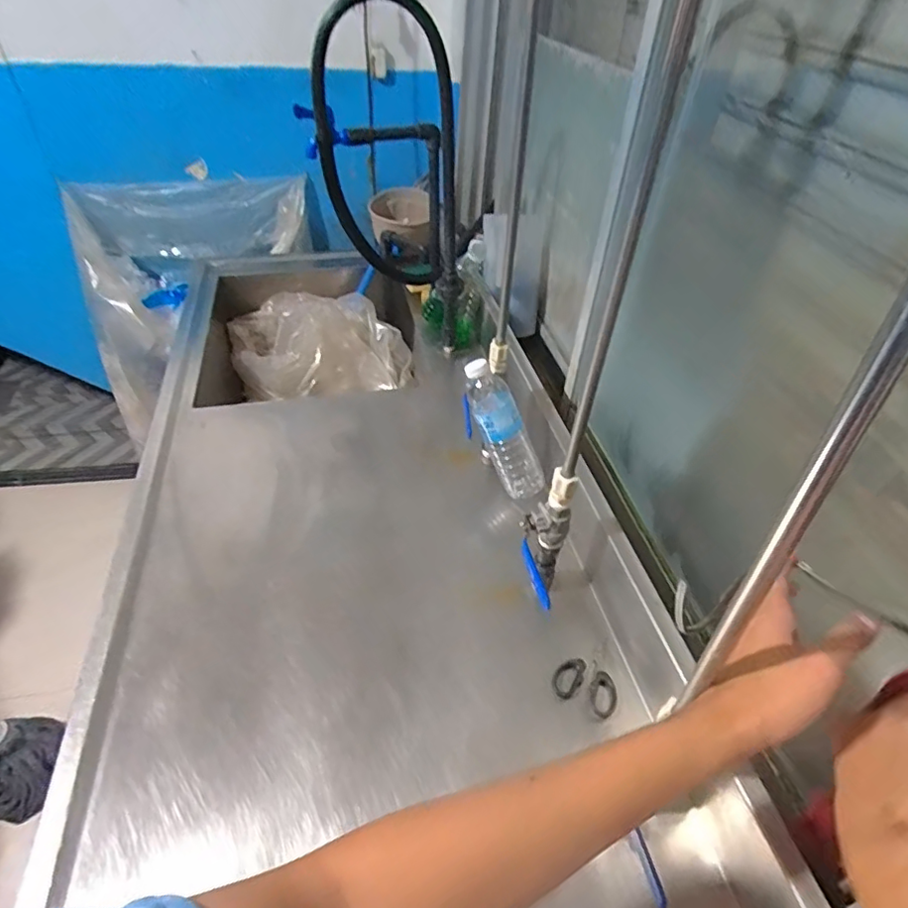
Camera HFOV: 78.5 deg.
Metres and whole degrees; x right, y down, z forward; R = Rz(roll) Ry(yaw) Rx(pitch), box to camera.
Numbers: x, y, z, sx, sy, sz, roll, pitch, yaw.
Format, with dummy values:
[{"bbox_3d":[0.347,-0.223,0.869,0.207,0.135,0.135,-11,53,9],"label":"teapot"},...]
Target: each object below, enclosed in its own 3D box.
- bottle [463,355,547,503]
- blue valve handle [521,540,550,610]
[{"bbox_3d":[0.071,-0.032,0.795,0.059,0.221,0.061,-1,33,41],"label":"bottle"},{"bbox_3d":[0.086,0.130,0.596,0.013,0.010,0.076,-12,64,-16],"label":"blue valve handle"}]

